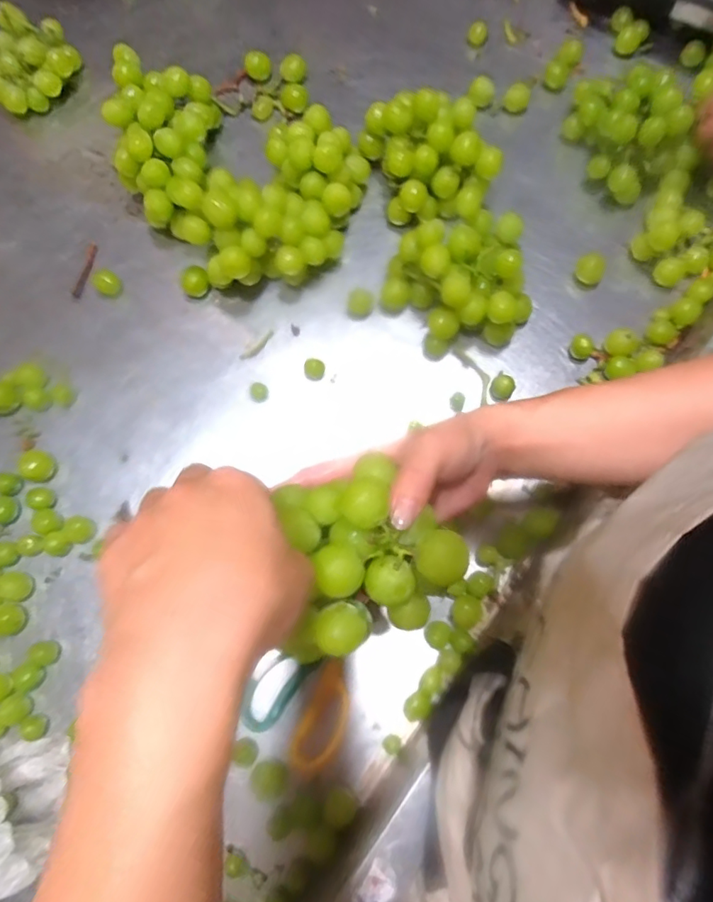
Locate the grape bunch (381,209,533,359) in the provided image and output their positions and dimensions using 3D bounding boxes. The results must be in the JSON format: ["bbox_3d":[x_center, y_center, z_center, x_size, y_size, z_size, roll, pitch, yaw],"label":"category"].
[{"bbox_3d":[0.097,-0.157,0.496,0.132,0.074,0.117,-20,75,-4],"label":"grape bunch"}]

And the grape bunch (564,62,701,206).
[{"bbox_3d":[0.265,-0.322,0.530,0.065,0.074,0.132,-27,75,-6],"label":"grape bunch"}]

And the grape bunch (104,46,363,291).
[{"bbox_3d":[-0.118,-0.294,0.532,0.206,0.082,0.246,-24,75,-5],"label":"grape bunch"}]

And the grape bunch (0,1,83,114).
[{"bbox_3d":[-0.359,-0.422,0.578,0.105,0.061,0.070,-34,76,-8],"label":"grape bunch"}]

